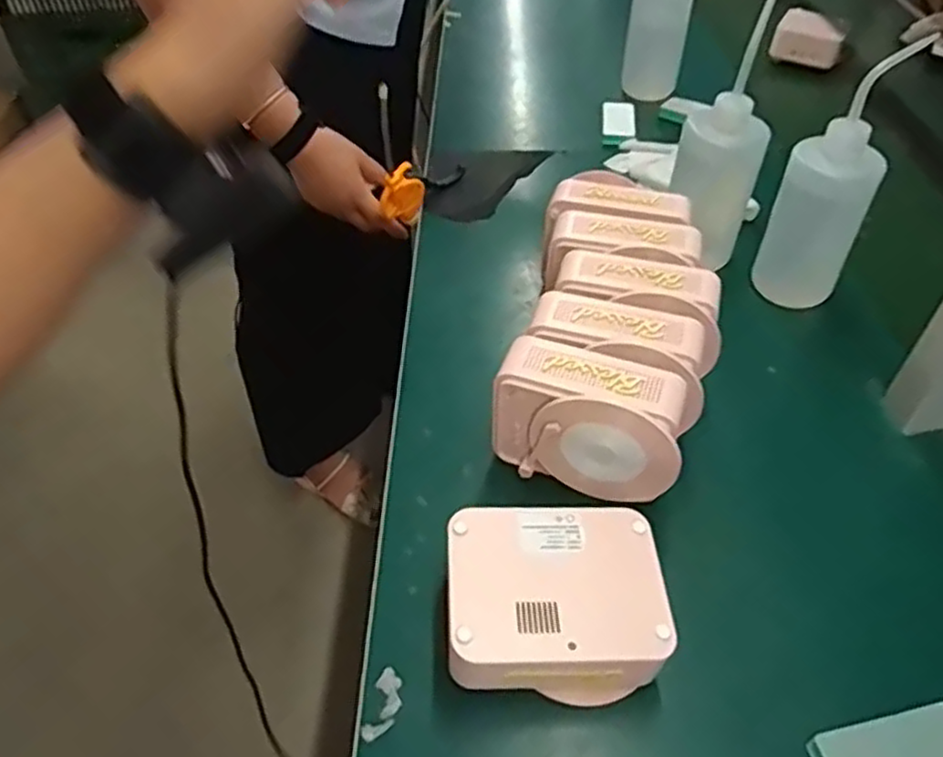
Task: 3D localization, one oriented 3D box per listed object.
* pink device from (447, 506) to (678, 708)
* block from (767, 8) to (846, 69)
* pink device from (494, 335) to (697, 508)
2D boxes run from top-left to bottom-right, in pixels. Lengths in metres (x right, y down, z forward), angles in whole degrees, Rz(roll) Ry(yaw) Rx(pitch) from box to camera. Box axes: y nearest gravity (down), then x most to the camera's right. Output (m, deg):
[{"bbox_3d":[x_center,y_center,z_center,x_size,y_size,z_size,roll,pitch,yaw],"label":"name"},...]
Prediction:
[{"bbox_3d":[0.050,0.138,0.438,0.128,0.058,0.101,0,45,-1],"label":"pink device"},{"bbox_3d":[0.521,-0.527,1.098,0.098,0.049,0.099,18,47,17],"label":"block"},{"bbox_3d":[0.083,0.038,0.513,0.129,0.107,0.056,17,47,16],"label":"pink device"}]

